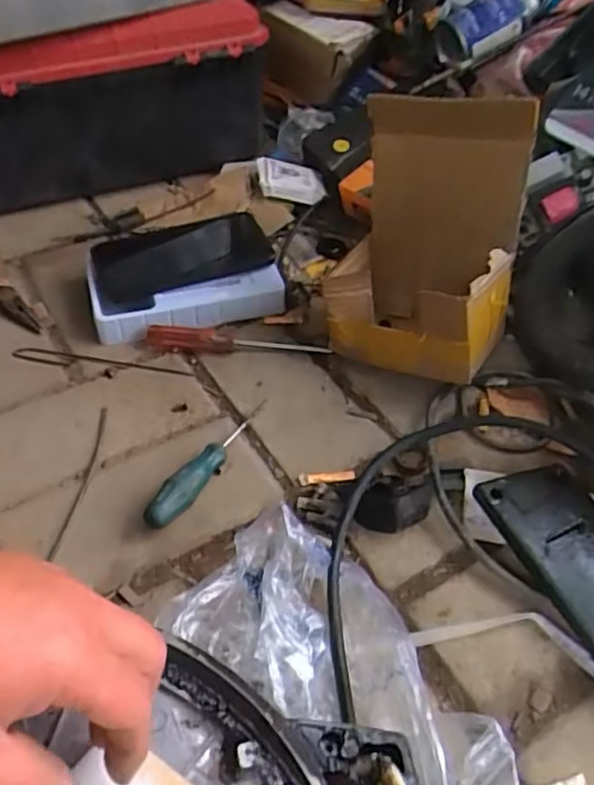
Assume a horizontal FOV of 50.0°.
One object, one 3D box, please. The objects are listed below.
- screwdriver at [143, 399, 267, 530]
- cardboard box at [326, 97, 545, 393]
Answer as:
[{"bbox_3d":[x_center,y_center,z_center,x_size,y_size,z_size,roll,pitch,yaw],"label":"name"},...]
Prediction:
[{"bbox_3d":[-0.063,0.050,0.478,0.023,0.025,0.139,26,52,20],"label":"screwdriver"},{"bbox_3d":[0.106,-0.117,0.520,0.139,0.198,0.135,14,49,10],"label":"cardboard box"}]

